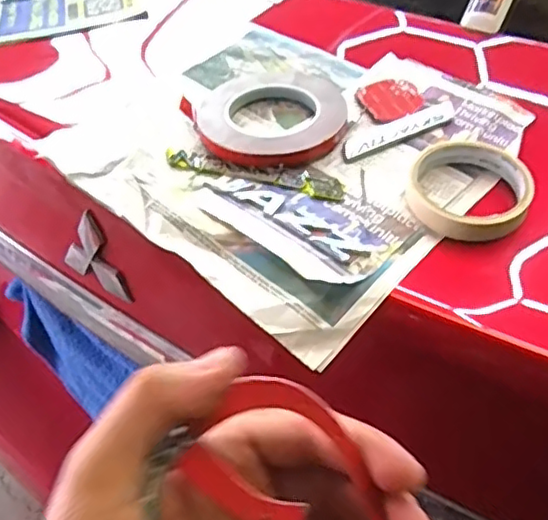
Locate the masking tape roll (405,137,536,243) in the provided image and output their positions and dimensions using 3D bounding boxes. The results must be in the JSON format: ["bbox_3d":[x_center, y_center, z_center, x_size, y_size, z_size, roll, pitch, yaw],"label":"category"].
[{"bbox_3d":[0.143,-0.056,0.465,0.088,0.020,0.088,-1,45,1],"label":"masking tape roll"}]

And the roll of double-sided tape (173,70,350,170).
[{"bbox_3d":[0.004,-0.123,0.540,0.130,0.021,0.125,-1,45,1],"label":"roll of double-sided tape"}]

